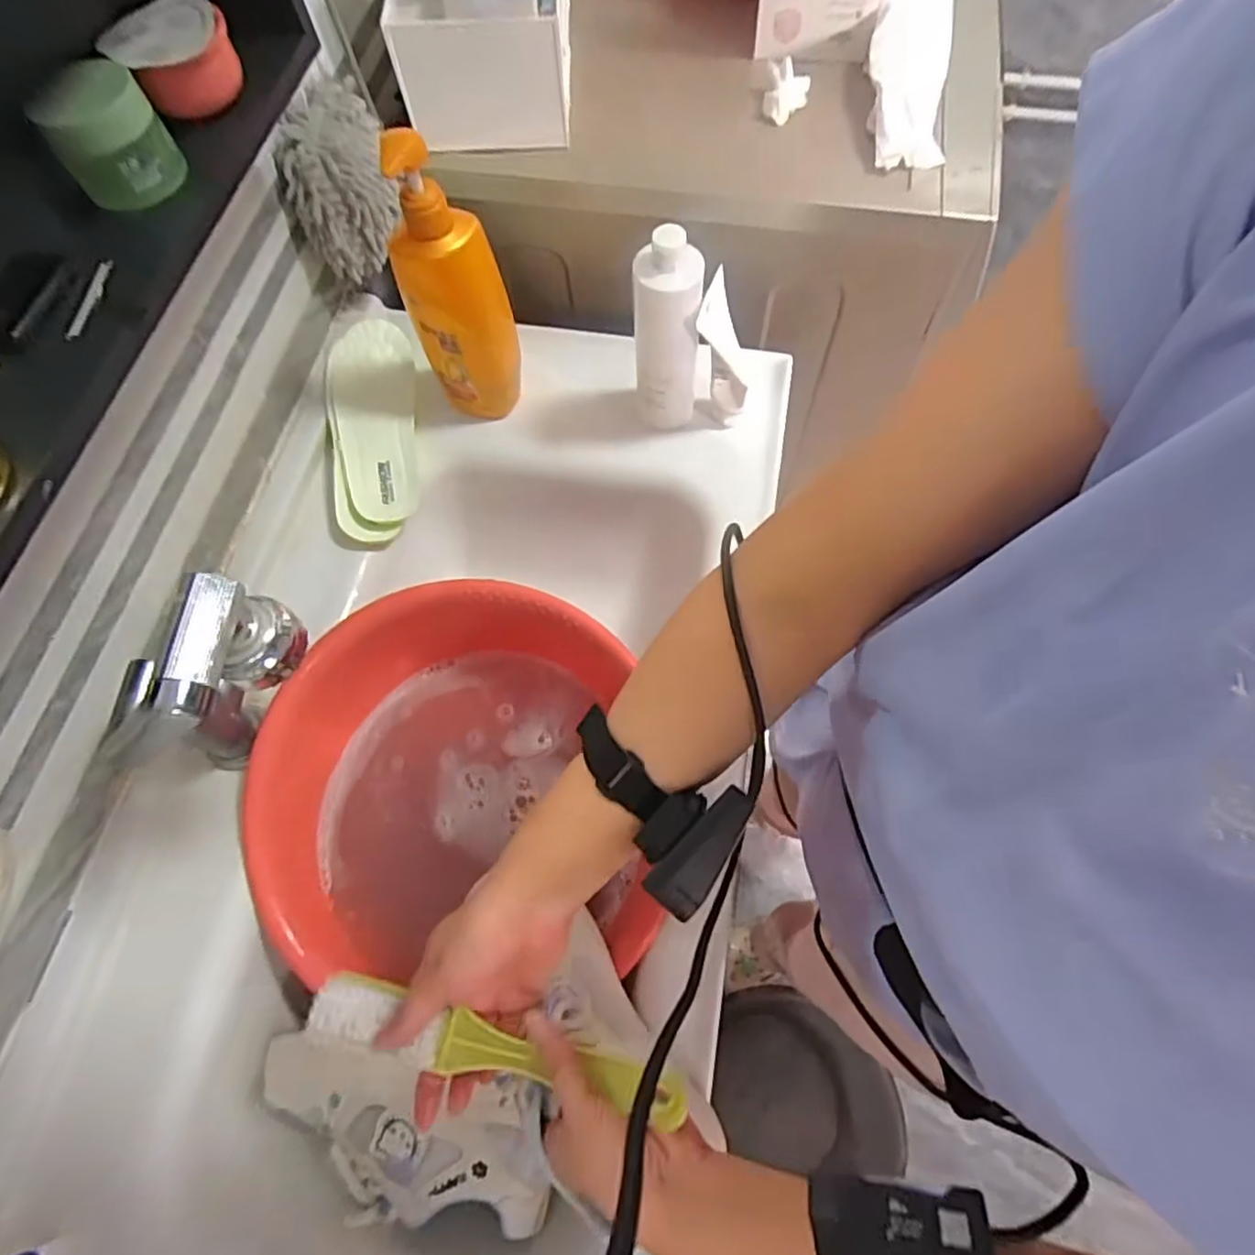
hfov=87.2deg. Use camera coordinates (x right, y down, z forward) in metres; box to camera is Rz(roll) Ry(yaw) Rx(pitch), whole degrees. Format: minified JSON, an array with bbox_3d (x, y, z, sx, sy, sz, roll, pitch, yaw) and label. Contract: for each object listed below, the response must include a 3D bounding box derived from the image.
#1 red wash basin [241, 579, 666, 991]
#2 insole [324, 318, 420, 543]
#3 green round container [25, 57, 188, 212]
[{"bbox_3d":[-0.131,0.134,0.555,0.337,0.139,0.315,-1,67,2],"label":"red wash basin"},{"bbox_3d":[-0.264,-0.203,0.687,0.085,0.034,0.243,-2,73,-25],"label":"insole"},{"bbox_3d":[-0.314,-0.298,0.401,0.061,0.058,0.048,-34,70,-11],"label":"green round container"}]

